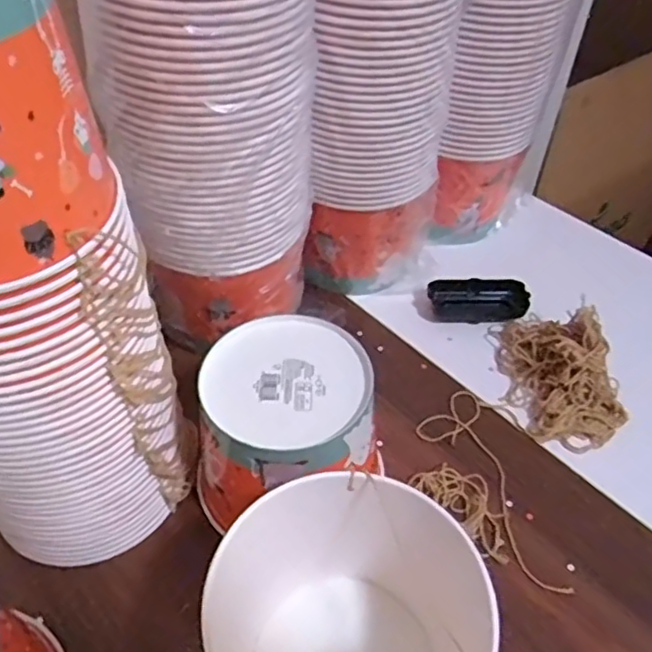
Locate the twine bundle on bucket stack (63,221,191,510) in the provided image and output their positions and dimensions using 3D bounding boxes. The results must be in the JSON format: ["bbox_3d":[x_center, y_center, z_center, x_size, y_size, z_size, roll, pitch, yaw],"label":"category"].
[{"bbox_3d":[-0.125,0.031,0.436,0.028,0.271,0.065,-4,47,-6],"label":"twine bundle on bucket stack"}]

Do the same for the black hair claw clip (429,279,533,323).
[{"bbox_3d":[0.172,-0.032,0.708,0.106,0.029,0.039,-2,47,-4],"label":"black hair claw clip"}]

